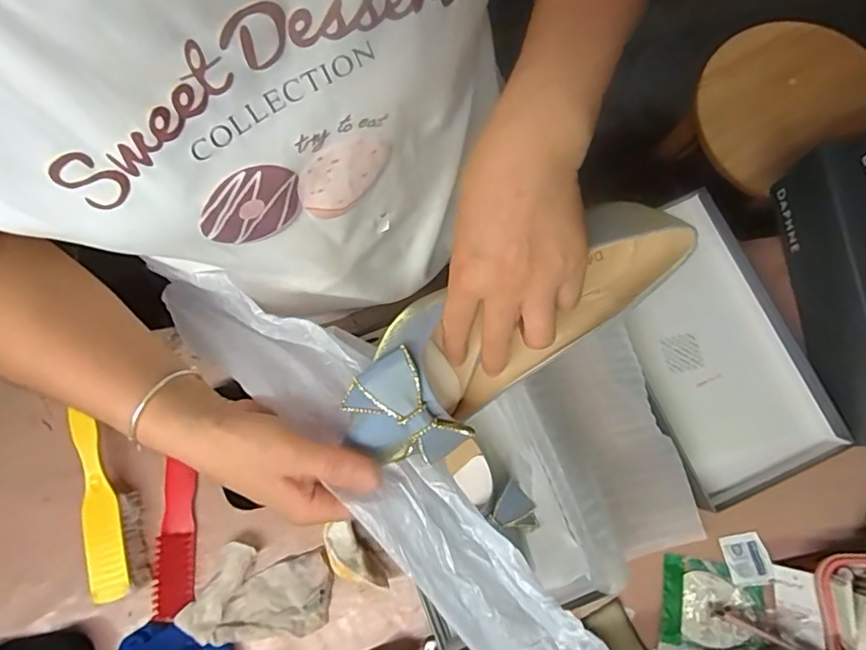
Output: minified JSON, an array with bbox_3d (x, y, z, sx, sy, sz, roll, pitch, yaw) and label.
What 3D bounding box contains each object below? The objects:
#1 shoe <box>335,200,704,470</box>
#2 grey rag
[{"bbox_3d":[0.048,0.004,0.349,0.227,0.076,0.086,-30,79,-2],"label":"shoe"},{"bbox_3d":[-0.172,0.267,0.546,0.135,0.029,0.089,5,78,2],"label":"grey rag"}]

